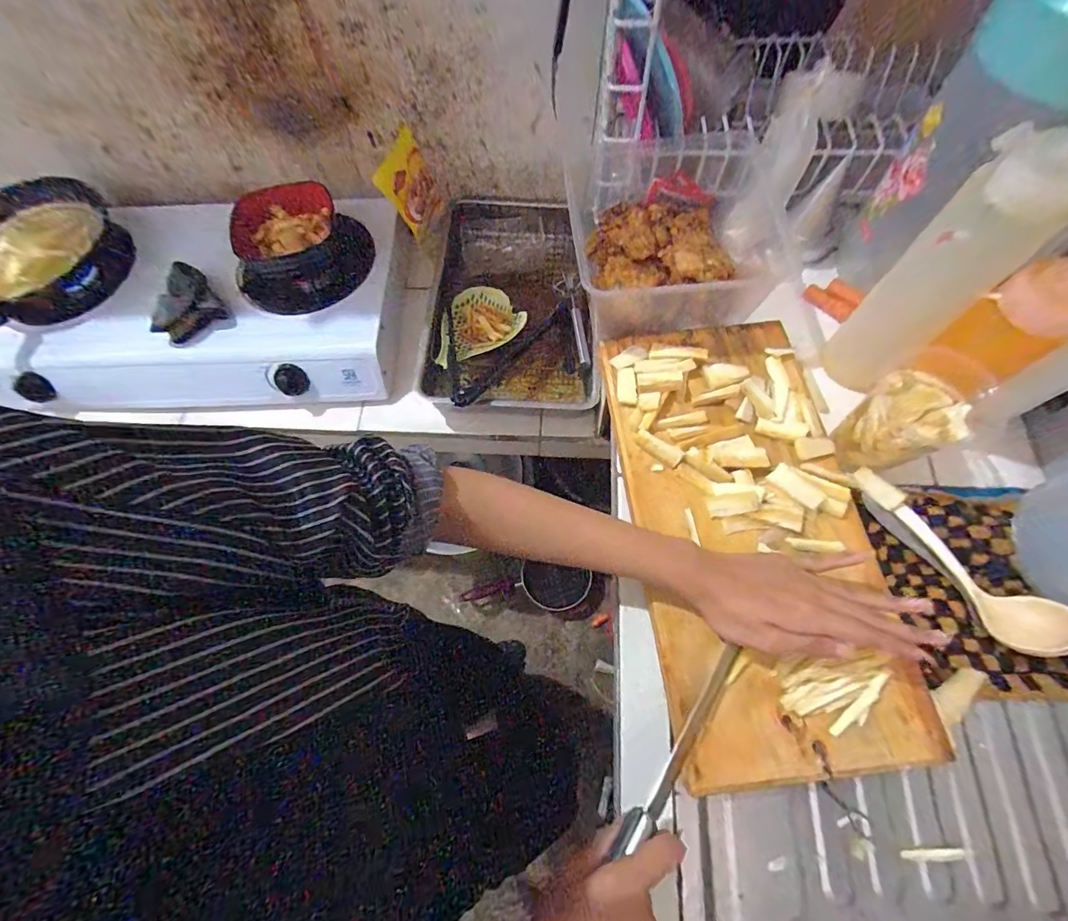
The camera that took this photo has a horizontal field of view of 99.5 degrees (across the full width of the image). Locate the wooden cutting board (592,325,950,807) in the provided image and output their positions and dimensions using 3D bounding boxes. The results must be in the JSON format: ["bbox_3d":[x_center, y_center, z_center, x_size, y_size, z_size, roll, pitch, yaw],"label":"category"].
[{"bbox_3d":[0.185,0.048,0.392,0.192,0.019,0.386,-7,69,0],"label":"wooden cutting board"}]

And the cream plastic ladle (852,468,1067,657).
[{"bbox_3d":[0.352,0.069,0.371,0.046,0.036,0.174,-28,69,-9],"label":"cream plastic ladle"}]

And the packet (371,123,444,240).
[{"bbox_3d":[-0.202,-0.450,0.743,0.087,0.122,0.022,-40,51,2],"label":"packet"}]

